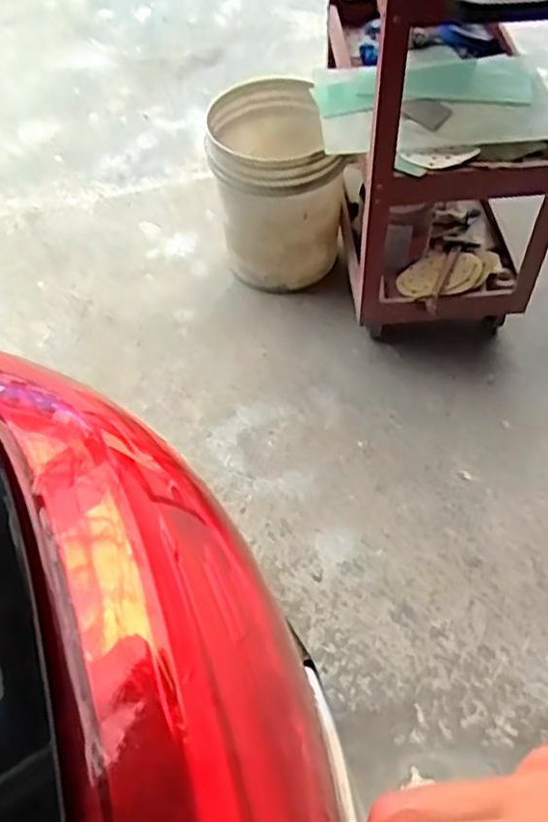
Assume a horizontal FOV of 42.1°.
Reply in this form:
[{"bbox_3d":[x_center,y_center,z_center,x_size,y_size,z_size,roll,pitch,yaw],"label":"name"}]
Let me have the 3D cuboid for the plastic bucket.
[{"bbox_3d":[0.007,-0.486,1.571,0.288,0.361,0.295,3,54,6],"label":"plastic bucket"}]

